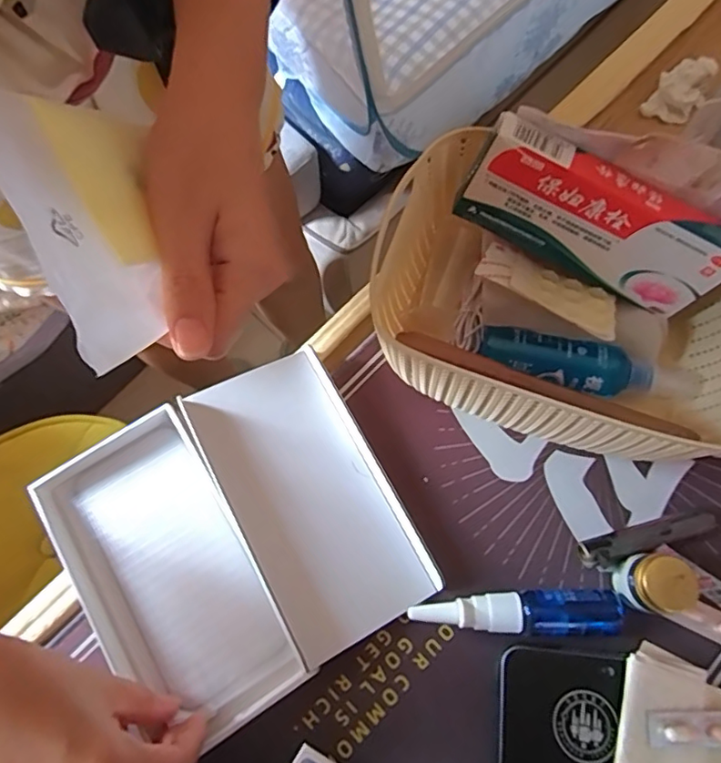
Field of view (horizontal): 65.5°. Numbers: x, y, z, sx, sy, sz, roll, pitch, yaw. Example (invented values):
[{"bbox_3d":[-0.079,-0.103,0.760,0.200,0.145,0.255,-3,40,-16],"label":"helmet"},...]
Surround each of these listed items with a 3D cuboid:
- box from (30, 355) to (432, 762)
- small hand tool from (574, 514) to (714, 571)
[{"bbox_3d":[-0.075,0.089,0.331,0.187,0.034,0.178,-29,73,-7],"label":"box"},{"bbox_3d":[0.167,0.094,0.329,0.077,0.015,0.017,-13,72,-2],"label":"small hand tool"}]

